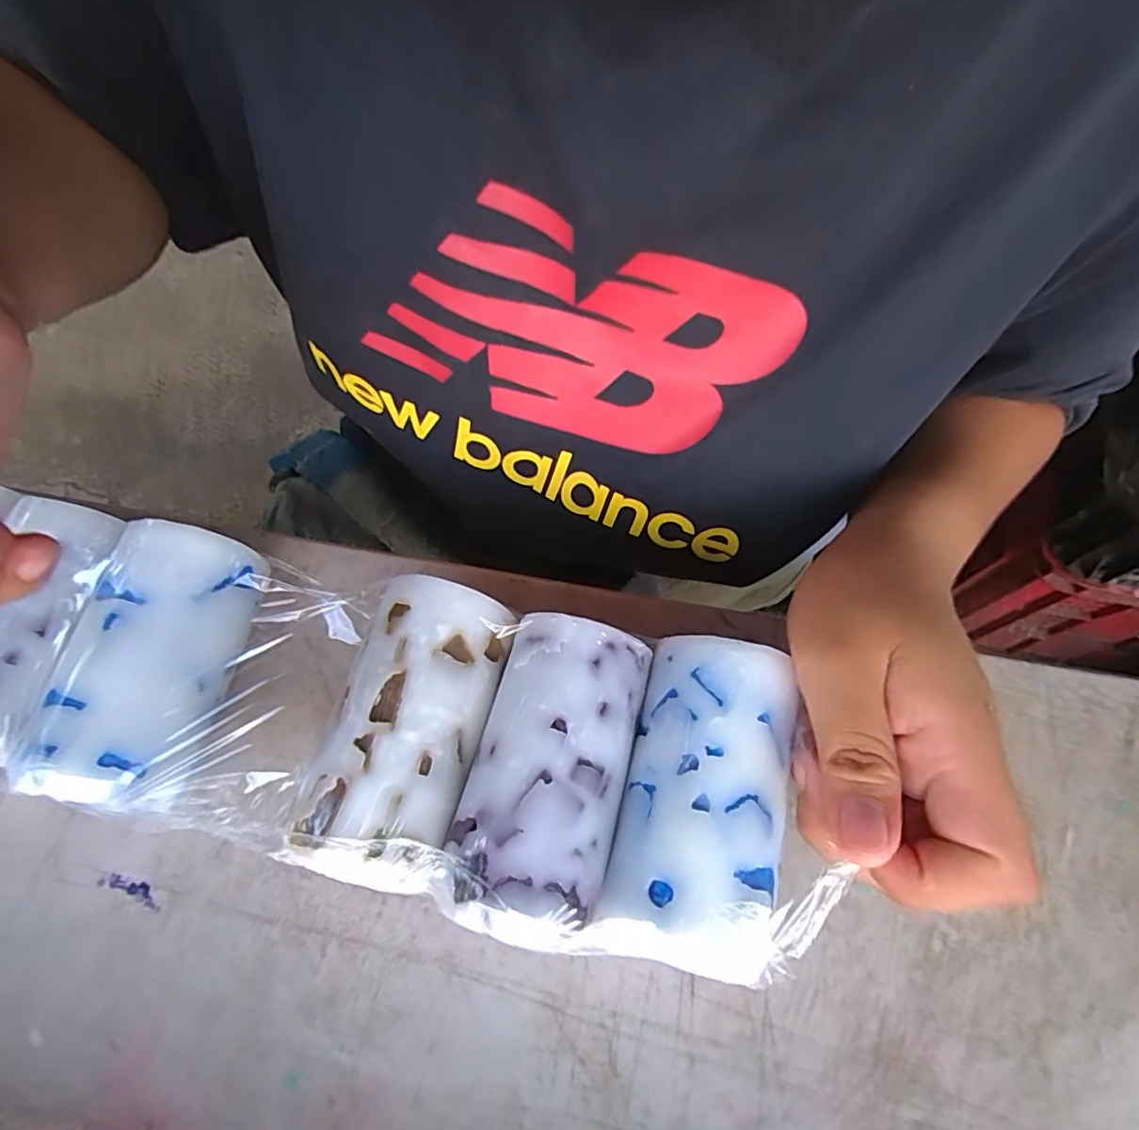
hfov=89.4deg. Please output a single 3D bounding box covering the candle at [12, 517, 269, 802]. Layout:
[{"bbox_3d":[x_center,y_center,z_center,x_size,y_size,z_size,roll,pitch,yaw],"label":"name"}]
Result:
[{"bbox_3d":[-0.143,0.036,0.211,0.051,0.050,0.093,6,67,4],"label":"candle"}]

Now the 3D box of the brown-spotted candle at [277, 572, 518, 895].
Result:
[{"bbox_3d":[-0.054,0.055,0.201,0.052,0.050,0.094,14,68,7],"label":"brown-spotted candle"}]

